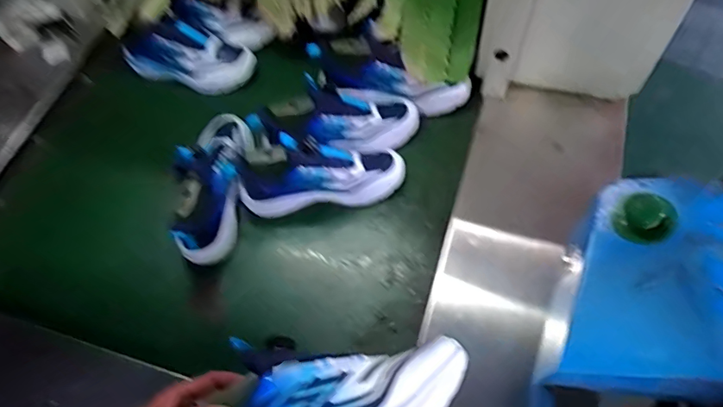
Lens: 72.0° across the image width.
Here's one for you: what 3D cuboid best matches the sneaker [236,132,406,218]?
[{"bbox_3d":[-0.068,-0.061,0.802,0.261,0.145,0.094,-2,61,3],"label":"sneaker"}]

